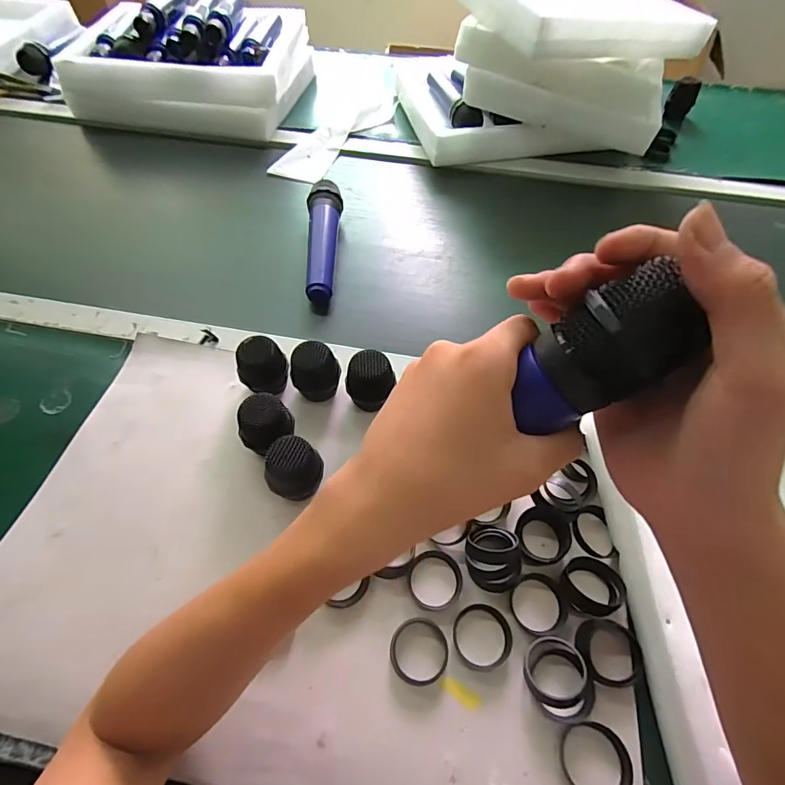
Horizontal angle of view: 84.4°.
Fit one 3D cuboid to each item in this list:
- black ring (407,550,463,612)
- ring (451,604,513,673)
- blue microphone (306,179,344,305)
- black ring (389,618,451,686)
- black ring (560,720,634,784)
[{"bbox_3d":[0.034,0.152,0.352,0.044,0.005,0.044,0,57,-1],"label":"black ring"},{"bbox_3d":[0.069,0.187,0.332,0.044,0.008,0.045,0,57,-1],"label":"ring"},{"bbox_3d":[-0.090,-0.201,0.571,0.046,0.046,0.205,-1,57,-2],"label":"blue microphone"},{"bbox_3d":[0.020,0.194,0.326,0.044,0.008,0.044,0,57,-1],"label":"black ring"},{"bbox_3d":[0.138,0.249,0.292,0.044,0.010,0.044,0,57,-1],"label":"black ring"}]

